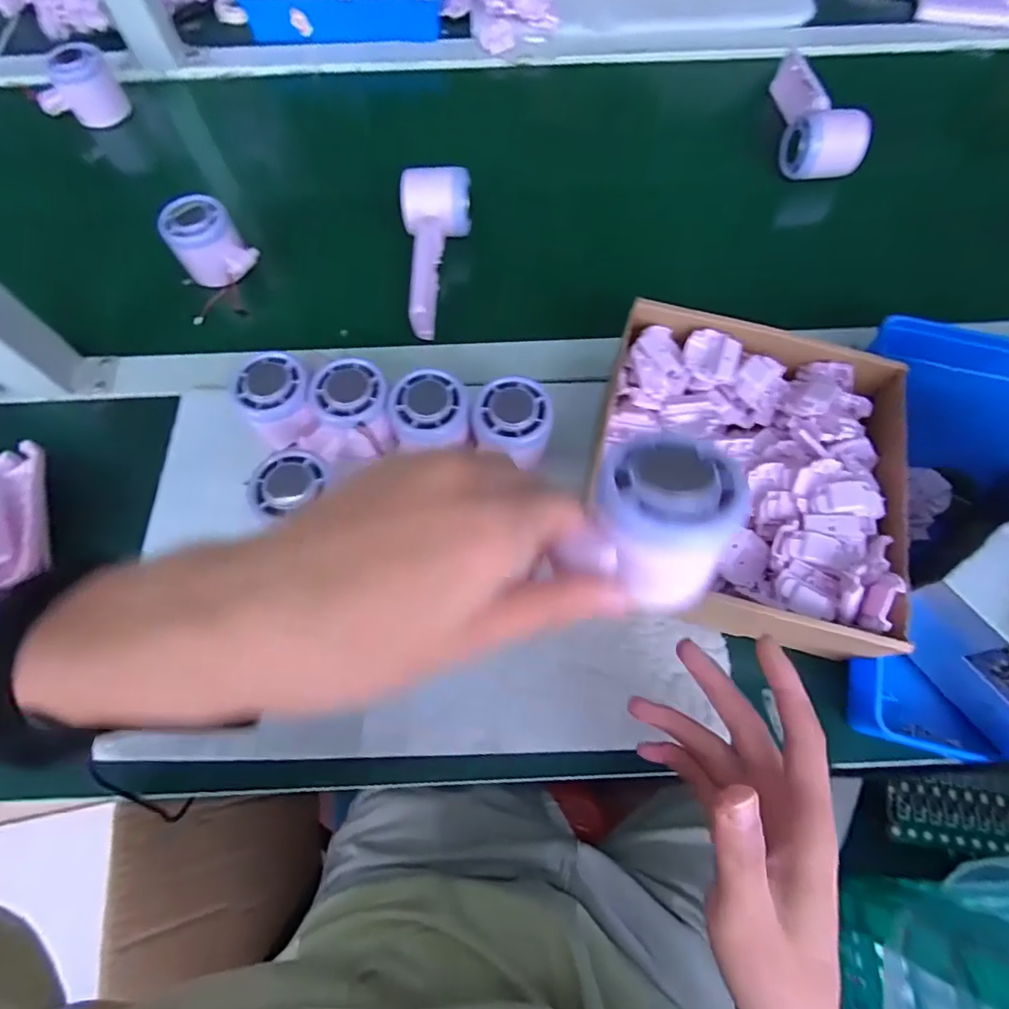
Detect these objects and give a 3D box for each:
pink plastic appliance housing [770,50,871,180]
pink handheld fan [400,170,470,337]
[{"bbox_3d":[0.318,-0.401,0.565,0.070,0.056,0.169,6,68,3],"label":"pink plastic appliance housing"},{"bbox_3d":[-0.059,-0.218,0.484,0.058,0.063,0.144,-2,67,0],"label":"pink handheld fan"}]

